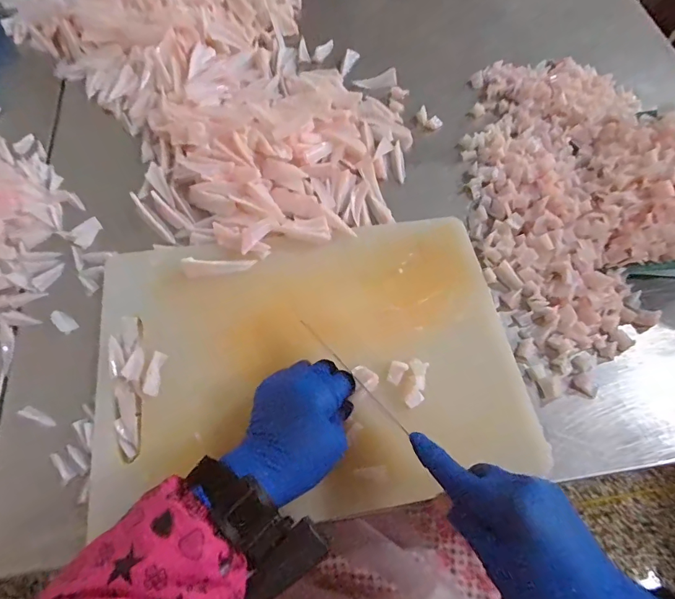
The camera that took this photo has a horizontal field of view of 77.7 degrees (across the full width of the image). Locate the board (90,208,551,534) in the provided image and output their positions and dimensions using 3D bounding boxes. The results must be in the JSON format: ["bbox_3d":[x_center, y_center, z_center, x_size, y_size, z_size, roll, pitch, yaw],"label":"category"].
[{"bbox_3d":[-0.022,0.051,0.386,0.376,0.020,0.260,-8,63,-8],"label":"board"}]

